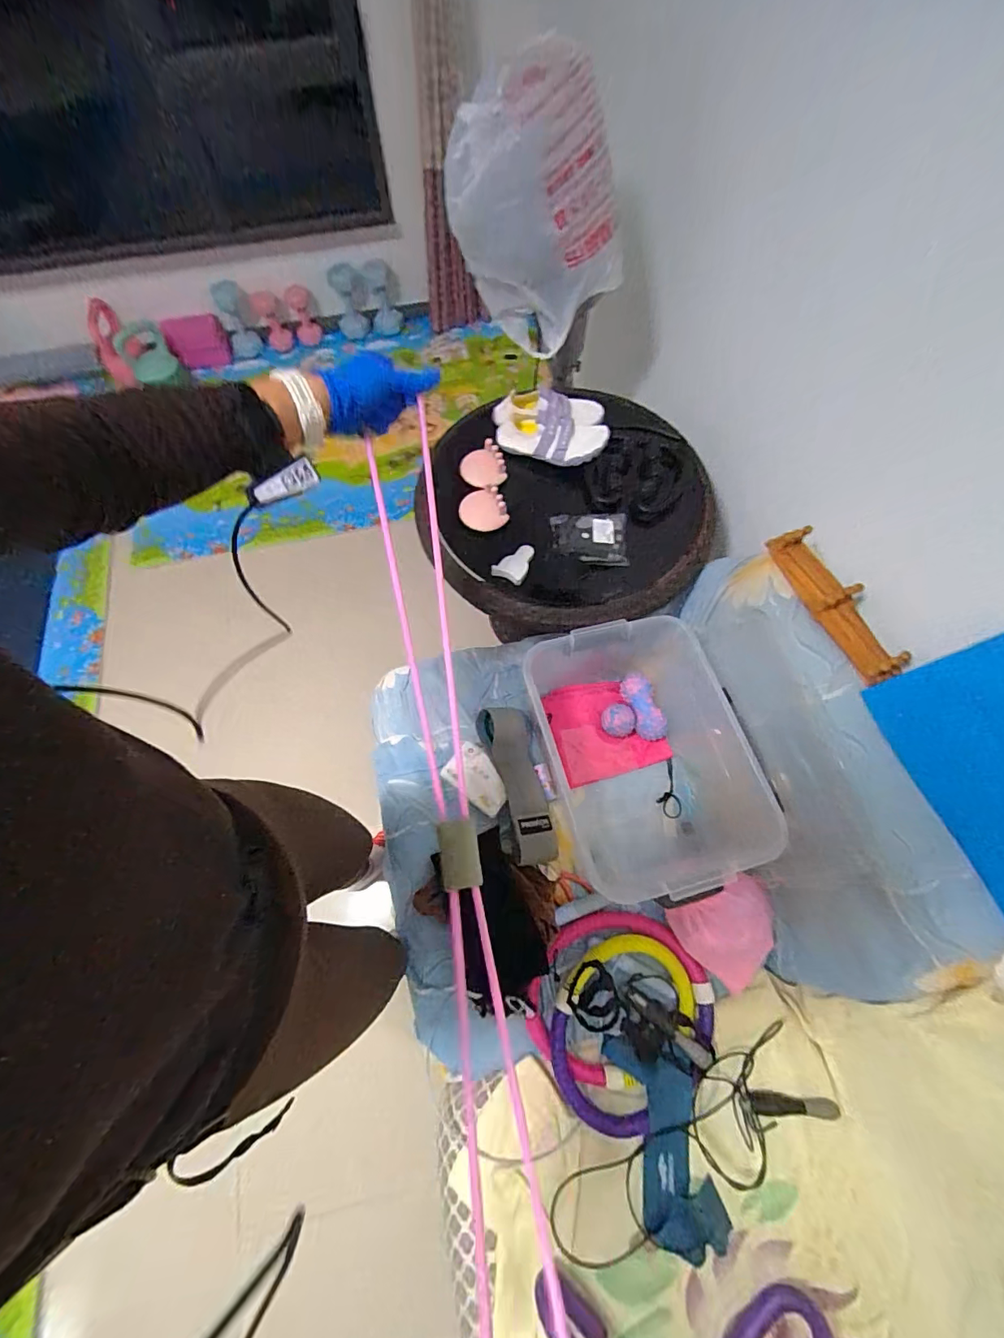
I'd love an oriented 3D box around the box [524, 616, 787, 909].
[{"bbox_3d":[0.275,0.166,0.937,0.383,0.208,0.481,-14,67,-7],"label":"box"}]

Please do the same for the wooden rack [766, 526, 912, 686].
[{"bbox_3d":[0.568,-0.117,0.823,0.069,0.044,0.295,-21,68,-10],"label":"wooden rack"}]

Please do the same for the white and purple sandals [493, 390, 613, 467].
[{"bbox_3d":[0.108,-0.551,1.084,0.259,0.062,0.179,13,66,5],"label":"white and purple sandals"}]

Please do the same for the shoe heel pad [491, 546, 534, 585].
[{"bbox_3d":[0.023,-0.214,0.964,0.065,0.021,0.085,18,67,7],"label":"shoe heel pad"}]

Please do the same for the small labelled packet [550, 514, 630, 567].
[{"bbox_3d":[0.177,-0.265,0.974,0.149,0.031,0.117,2,66,0],"label":"small labelled packet"}]

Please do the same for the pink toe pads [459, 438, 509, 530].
[{"bbox_3d":[-0.040,-0.389,1.023,0.098,0.019,0.207,0,80,-1],"label":"pink toe pads"}]

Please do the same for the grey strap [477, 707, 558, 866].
[{"bbox_3d":[0.033,0.229,0.982,0.101,0.050,0.321,-13,67,-7],"label":"grey strap"}]

